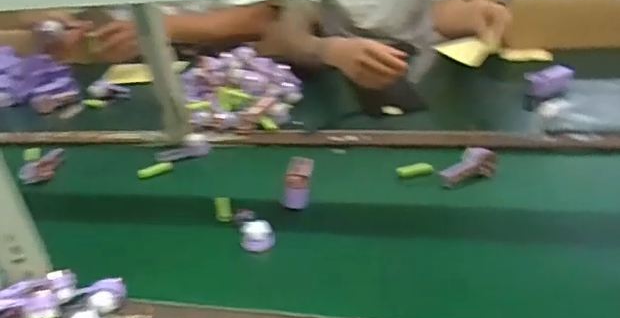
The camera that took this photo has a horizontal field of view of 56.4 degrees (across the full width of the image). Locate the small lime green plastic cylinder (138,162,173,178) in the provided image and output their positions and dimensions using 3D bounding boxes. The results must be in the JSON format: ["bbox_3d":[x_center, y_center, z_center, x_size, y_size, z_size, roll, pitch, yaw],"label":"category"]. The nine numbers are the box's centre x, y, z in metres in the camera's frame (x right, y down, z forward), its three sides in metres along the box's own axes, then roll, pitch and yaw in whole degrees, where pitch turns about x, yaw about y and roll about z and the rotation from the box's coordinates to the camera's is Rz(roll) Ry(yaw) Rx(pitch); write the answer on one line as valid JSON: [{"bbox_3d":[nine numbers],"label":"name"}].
[{"bbox_3d":[-0.278,0.019,1.038,0.062,0.019,0.018,-17,34,-16],"label":"small lime green plastic cylinder"}]

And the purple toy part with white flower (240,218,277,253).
[{"bbox_3d":[-0.073,0.107,0.819,0.046,0.033,0.032,-2,32,9],"label":"purple toy part with white flower"}]

